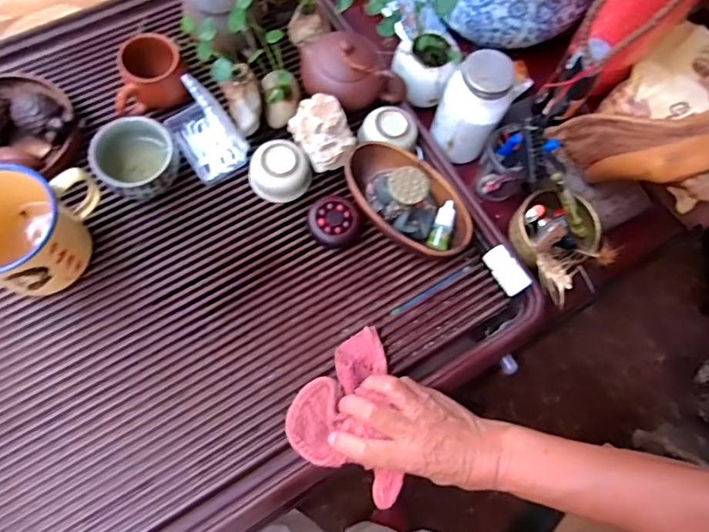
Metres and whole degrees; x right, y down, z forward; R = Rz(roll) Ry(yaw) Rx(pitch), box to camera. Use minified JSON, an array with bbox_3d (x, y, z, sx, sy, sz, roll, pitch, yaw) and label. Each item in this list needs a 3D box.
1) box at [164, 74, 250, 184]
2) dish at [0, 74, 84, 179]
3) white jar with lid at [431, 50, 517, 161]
[{"bbox_3d":[-0.156,-0.147,0.514,0.059,0.072,0.087,-30,73,-13],"label":"box"},{"bbox_3d":[-0.335,-0.134,0.496,0.115,0.052,0.120,1,68,-2],"label":"dish"},{"bbox_3d":[0.131,-0.173,0.554,0.065,0.117,0.067,-26,78,-12],"label":"white jar with lid"}]

